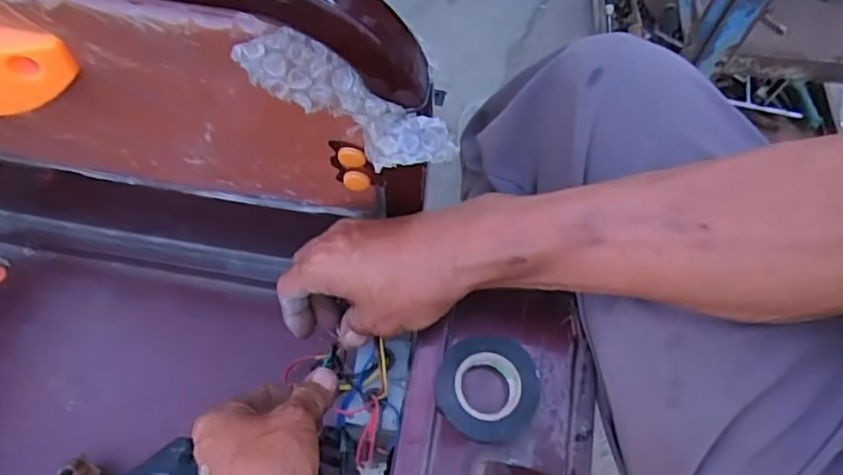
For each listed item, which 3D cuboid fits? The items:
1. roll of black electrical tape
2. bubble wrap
[{"bbox_3d":[0.039,0.090,0.362,0.060,0.014,0.057,1,66,-3],"label":"roll of black electrical tape"},{"bbox_3d":[-0.034,-0.060,0.280,0.104,0.030,0.022,28,64,-24],"label":"bubble wrap"}]

